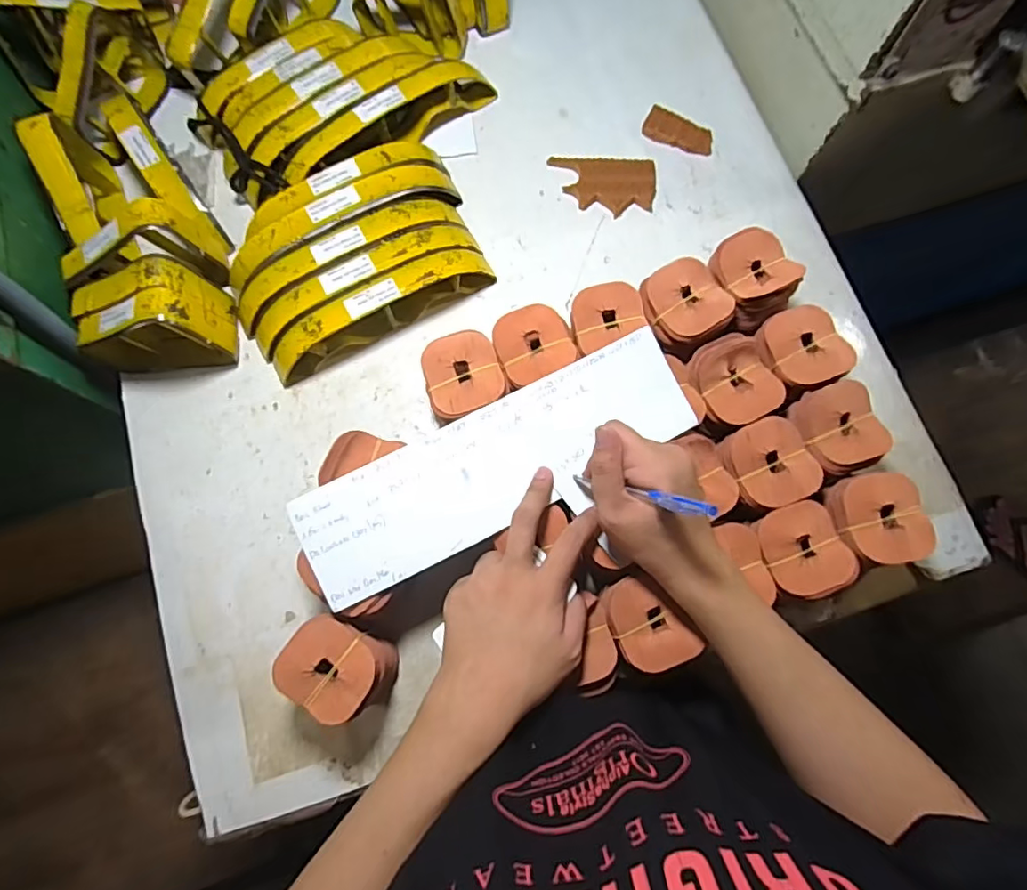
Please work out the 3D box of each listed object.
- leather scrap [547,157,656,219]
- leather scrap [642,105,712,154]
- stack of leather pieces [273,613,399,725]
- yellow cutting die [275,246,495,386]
[{"bbox_3d":[0.096,-0.277,0.606,0.109,0.012,0.062,2,74,1],"label":"leather scrap"},{"bbox_3d":[0.180,-0.339,0.619,0.075,0.005,0.037,25,85,8],"label":"leather scrap"},{"bbox_3d":[-0.136,0.176,0.456,0.072,0.082,0.063,31,77,9],"label":"stack of leather pieces"},{"bbox_3d":[-0.126,-0.129,0.547,0.228,0.058,0.031,-28,76,-7],"label":"yellow cutting die"}]

